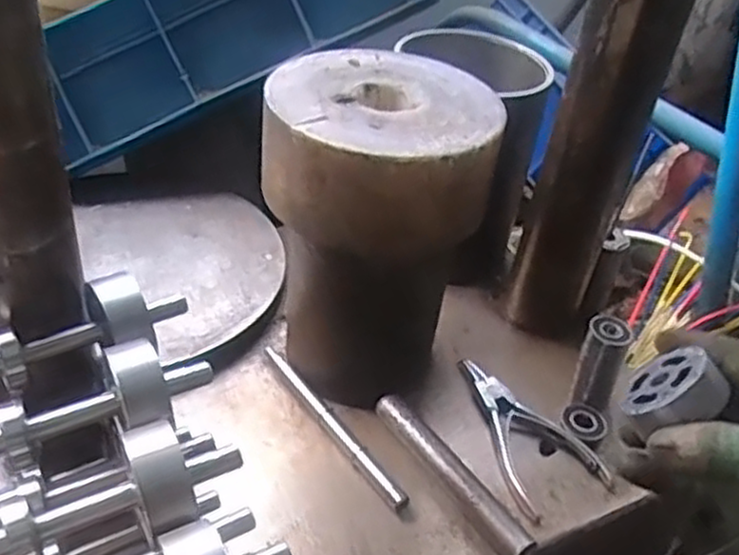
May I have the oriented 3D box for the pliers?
[{"bbox_3d":[0.109,0.107,0.540,0.071,0.015,0.136,-12,42,-23],"label":"pliers"}]

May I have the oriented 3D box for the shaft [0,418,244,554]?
[{"bbox_3d":[-0.127,0.100,0.297,0.157,0.036,0.040,-16,44,-27],"label":"shaft"}]

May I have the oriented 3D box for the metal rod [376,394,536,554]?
[{"bbox_3d":[0.051,0.131,0.496,0.019,0.020,0.140,-21,47,-31],"label":"metal rod"}]

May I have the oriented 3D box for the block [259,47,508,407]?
[{"bbox_3d":[0.001,-0.028,0.518,0.140,0.209,0.139,7,38,0],"label":"block"}]

